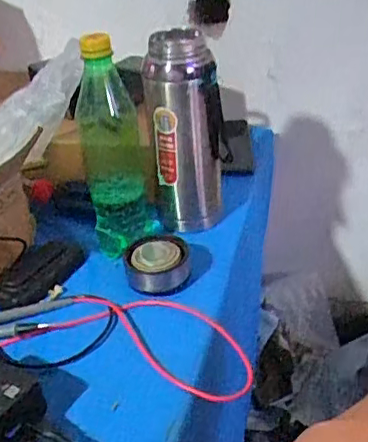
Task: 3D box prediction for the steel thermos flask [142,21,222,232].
[{"bbox_3d":[0.004,-0.100,0.678,0.080,0.212,0.074,-2,31,5],"label":"steel thermos flask"}]

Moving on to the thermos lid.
[{"bbox_3d":[-0.028,0.044,0.620,0.066,0.030,0.059,-7,31,-3],"label":"thermos lid"}]

